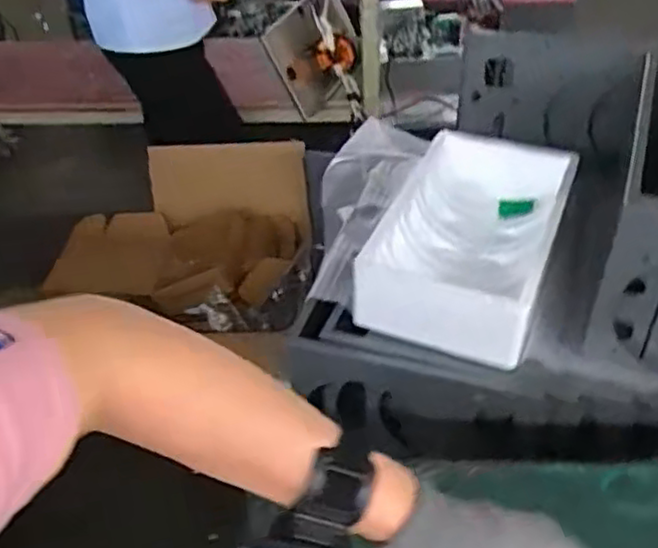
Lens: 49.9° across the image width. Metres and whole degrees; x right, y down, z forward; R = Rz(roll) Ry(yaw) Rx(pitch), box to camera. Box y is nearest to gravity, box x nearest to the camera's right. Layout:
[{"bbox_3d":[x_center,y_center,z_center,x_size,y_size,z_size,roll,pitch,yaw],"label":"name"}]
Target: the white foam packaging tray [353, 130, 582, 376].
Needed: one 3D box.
[{"bbox_3d":[0.227,-0.059,1.149,0.252,0.141,0.401,14,43,19],"label":"white foam packaging tray"}]

